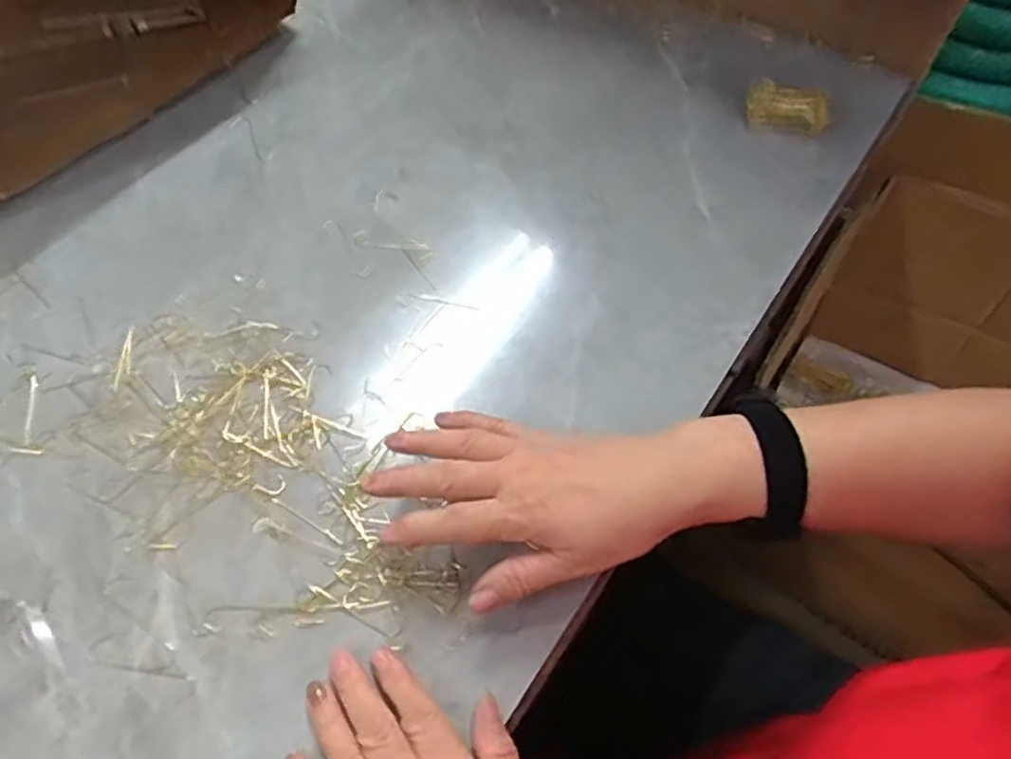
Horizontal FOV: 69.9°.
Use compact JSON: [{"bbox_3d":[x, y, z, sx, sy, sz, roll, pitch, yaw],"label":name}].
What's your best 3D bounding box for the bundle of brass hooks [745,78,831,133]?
[{"bbox_3d":[0.254,-0.248,0.652,0.074,0.022,0.034,20,57,13],"label":"bundle of brass hooks"}]

